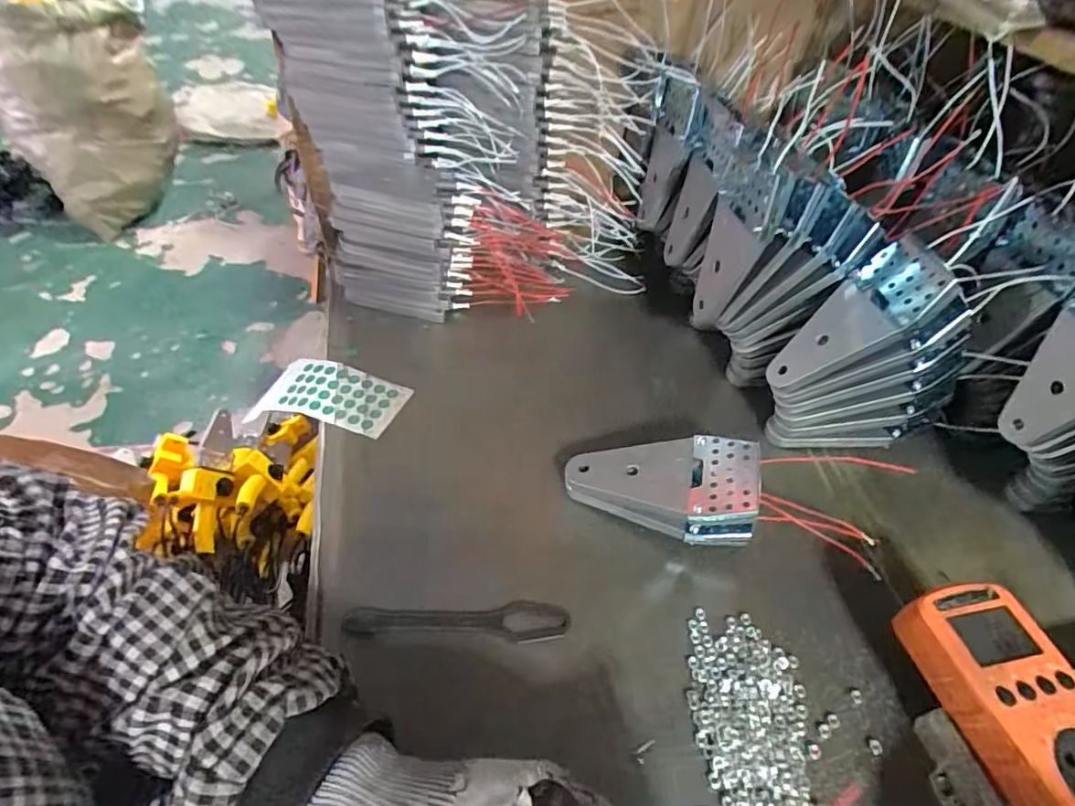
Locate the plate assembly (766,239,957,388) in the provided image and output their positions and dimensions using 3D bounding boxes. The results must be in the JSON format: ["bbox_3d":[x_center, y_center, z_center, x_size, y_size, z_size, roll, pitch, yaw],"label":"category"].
[{"bbox_3d":[0.229,-0.059,0.420,0.016,0.131,0.061,23,35,-38],"label":"plate assembly"}]

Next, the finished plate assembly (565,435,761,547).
[{"bbox_3d":[0.086,0.061,0.407,0.126,0.062,0.062,9,47,2],"label":"finished plate assembly"}]

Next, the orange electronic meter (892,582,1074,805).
[{"bbox_3d":[0.261,0.162,0.303,0.066,0.028,0.122,-7,48,-12],"label":"orange electronic meter"}]

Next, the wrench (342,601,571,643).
[{"bbox_3d":[-0.052,0.141,0.367,0.142,0.009,0.026,2,47,-4],"label":"wrench"}]

